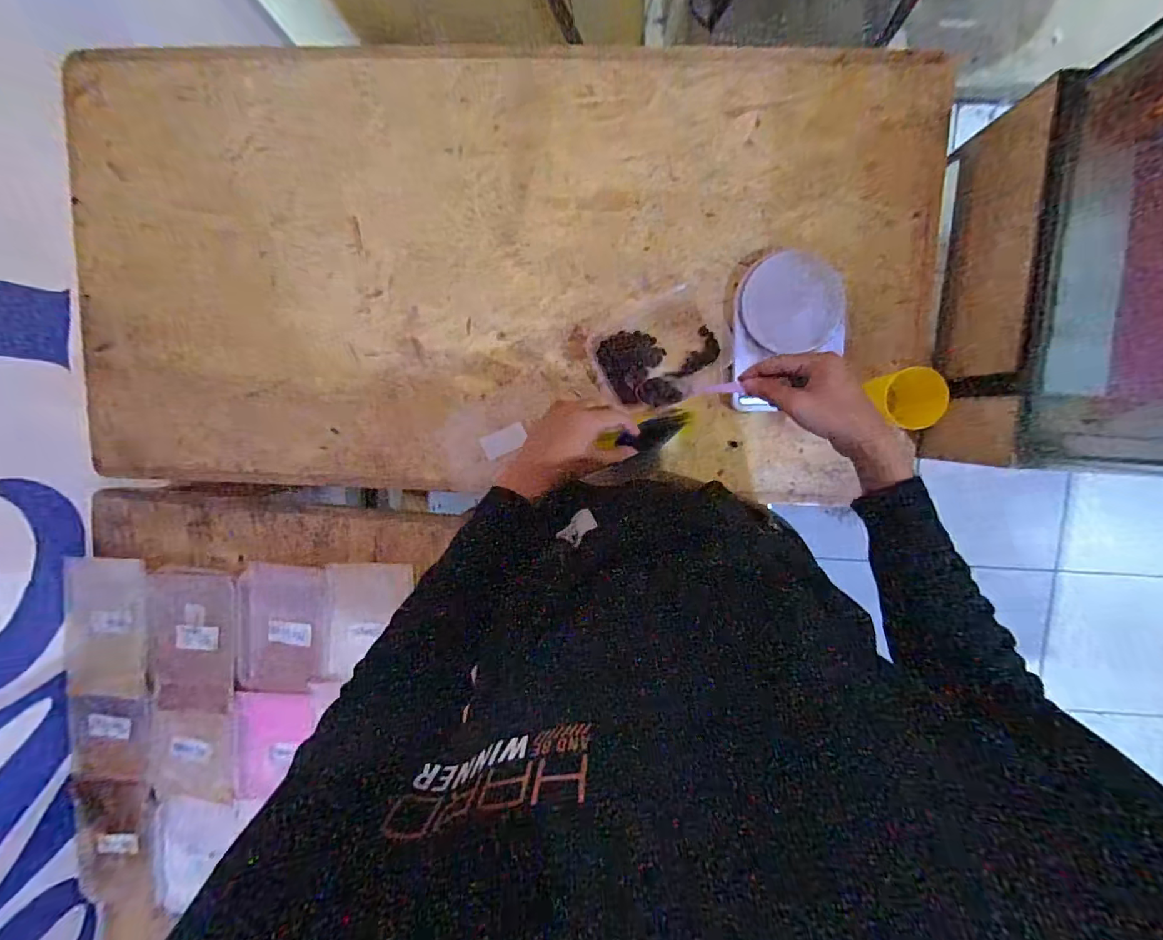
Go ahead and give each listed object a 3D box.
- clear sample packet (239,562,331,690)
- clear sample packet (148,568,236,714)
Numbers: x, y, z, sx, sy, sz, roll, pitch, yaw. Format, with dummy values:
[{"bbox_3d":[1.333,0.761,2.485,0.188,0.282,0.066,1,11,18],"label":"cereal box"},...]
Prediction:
[{"bbox_3d":[-0.419,0.225,0.705,0.126,0.009,0.183,4,96,-1],"label":"clear sample packet"},{"bbox_3d":[-0.551,0.244,0.704,0.127,0.020,0.210,5,95,4],"label":"clear sample packet"}]

